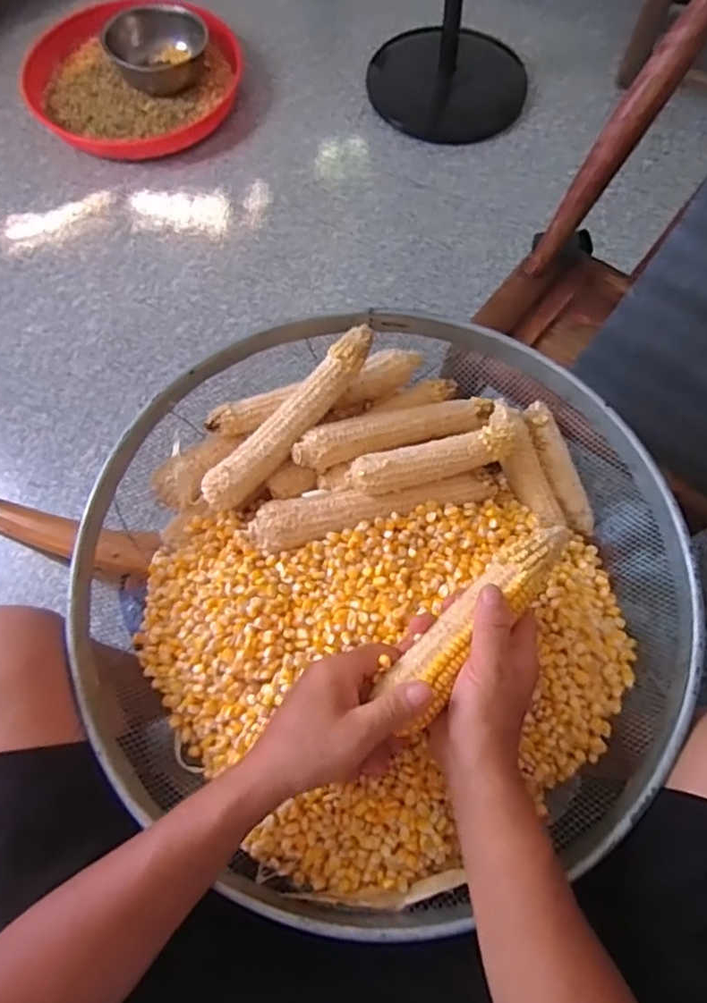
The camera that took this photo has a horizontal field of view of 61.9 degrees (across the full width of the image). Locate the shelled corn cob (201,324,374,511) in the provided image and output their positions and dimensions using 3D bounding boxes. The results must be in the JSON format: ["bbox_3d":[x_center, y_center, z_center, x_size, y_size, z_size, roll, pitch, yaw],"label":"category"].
[{"bbox_3d":[-0.054,-0.073,0.531,0.036,0.036,0.203,41,87,12],"label":"shelled corn cob"}]

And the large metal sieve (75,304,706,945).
[{"bbox_3d":[0.028,0.063,0.503,0.490,0.078,0.485,1,70,-3],"label":"large metal sieve"}]

